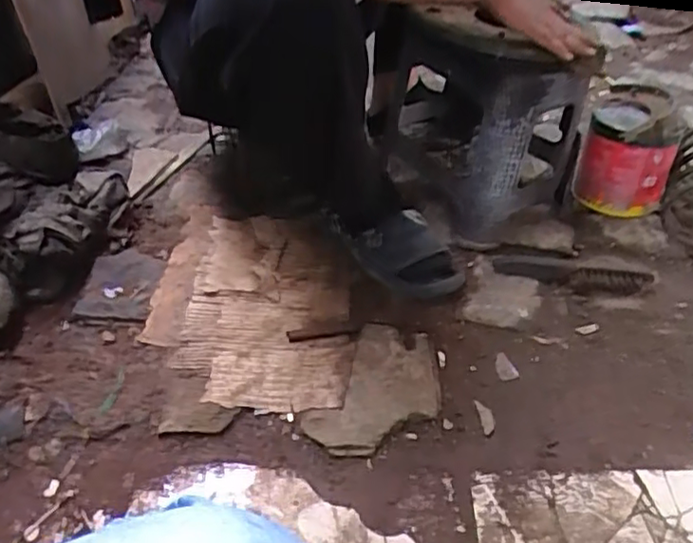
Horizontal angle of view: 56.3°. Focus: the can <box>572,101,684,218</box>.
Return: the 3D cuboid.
[{"bbox_3d":[0.480,-0.191,1.115,0.142,0.190,0.156,19,45,24],"label":"can"}]

